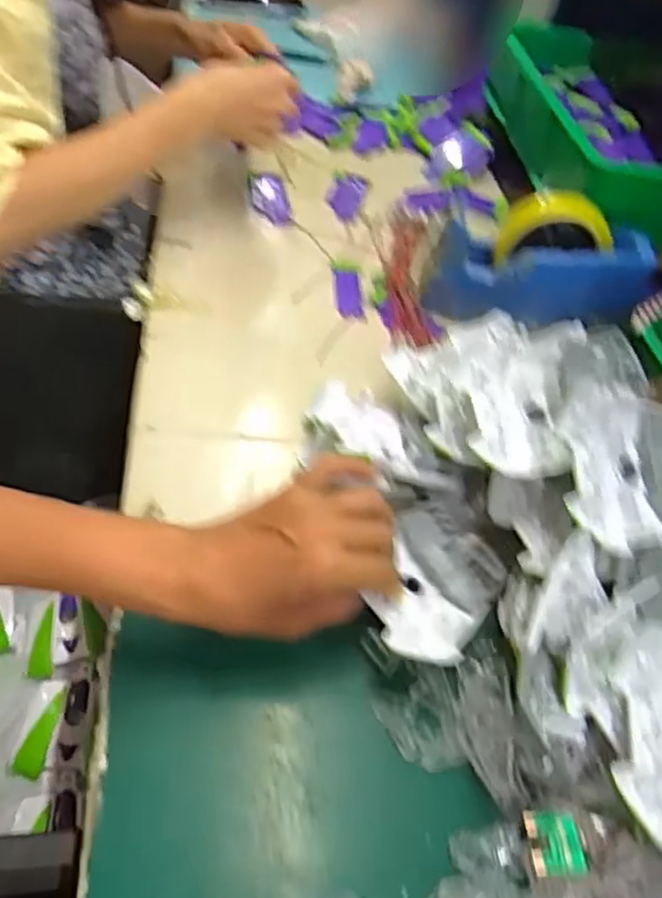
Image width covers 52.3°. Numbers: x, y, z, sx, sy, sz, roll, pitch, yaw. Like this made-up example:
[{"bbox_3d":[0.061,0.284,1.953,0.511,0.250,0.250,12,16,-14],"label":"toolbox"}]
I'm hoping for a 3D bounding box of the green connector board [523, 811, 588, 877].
[{"bbox_3d":[0.113,0.201,0.343,0.025,0.013,0.029,4,50,-9],"label":"green connector board"}]

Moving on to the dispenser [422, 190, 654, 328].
[{"bbox_3d":[0.194,-0.171,0.627,0.198,0.105,0.068,10,50,2],"label":"dispenser"}]

